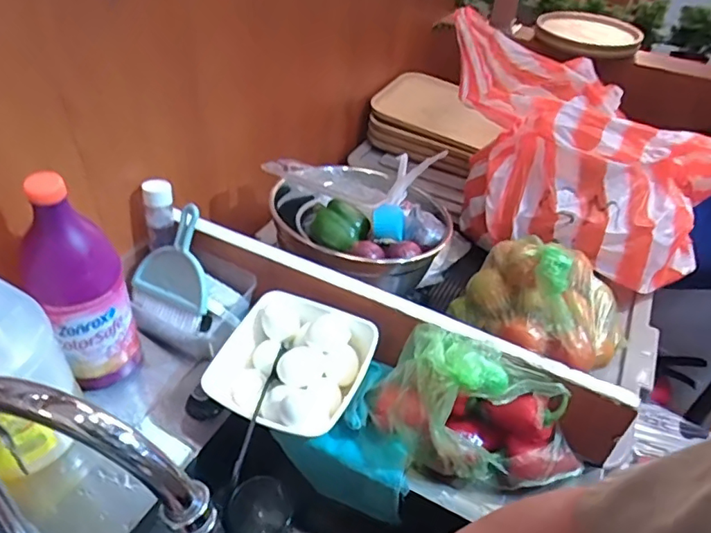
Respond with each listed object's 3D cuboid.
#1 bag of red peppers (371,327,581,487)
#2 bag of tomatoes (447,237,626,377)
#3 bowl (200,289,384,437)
[{"bbox_3d":[0.122,0.139,0.525,0.199,0.122,0.094,19,43,17],"label":"bag of red peppers"},{"bbox_3d":[0.240,0.030,0.665,0.198,0.124,0.147,12,41,9],"label":"bag of tomatoes"},{"bbox_3d":[-0.072,0.101,0.562,0.155,0.053,0.143,20,43,18],"label":"bowl"}]

